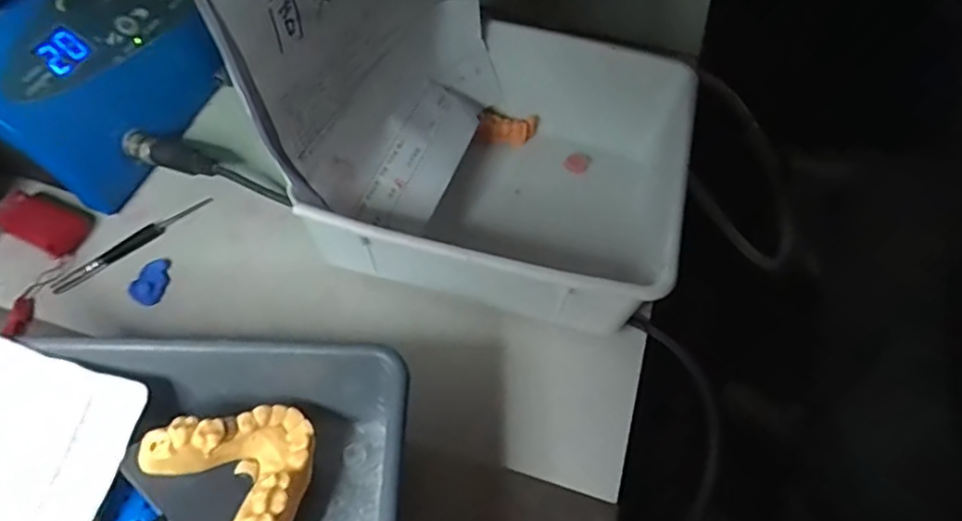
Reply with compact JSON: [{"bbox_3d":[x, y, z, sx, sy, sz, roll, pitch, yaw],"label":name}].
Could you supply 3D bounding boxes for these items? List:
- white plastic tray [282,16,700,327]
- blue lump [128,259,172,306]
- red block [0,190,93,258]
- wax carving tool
[{"bbox_3d":[0.016,-0.045,0.335,0.164,0.071,0.161,13,58,5],"label":"white plastic tray"},{"bbox_3d":[-0.171,0.010,0.325,0.015,0.007,0.026,9,58,3],"label":"blue lump"},{"bbox_3d":[-0.236,-0.023,0.338,0.045,0.013,0.030,24,60,11],"label":"red block"},{"bbox_3d":[-0.188,-0.011,0.337,0.088,0.004,0.011,-37,67,-23],"label":"wax carving tool"}]

